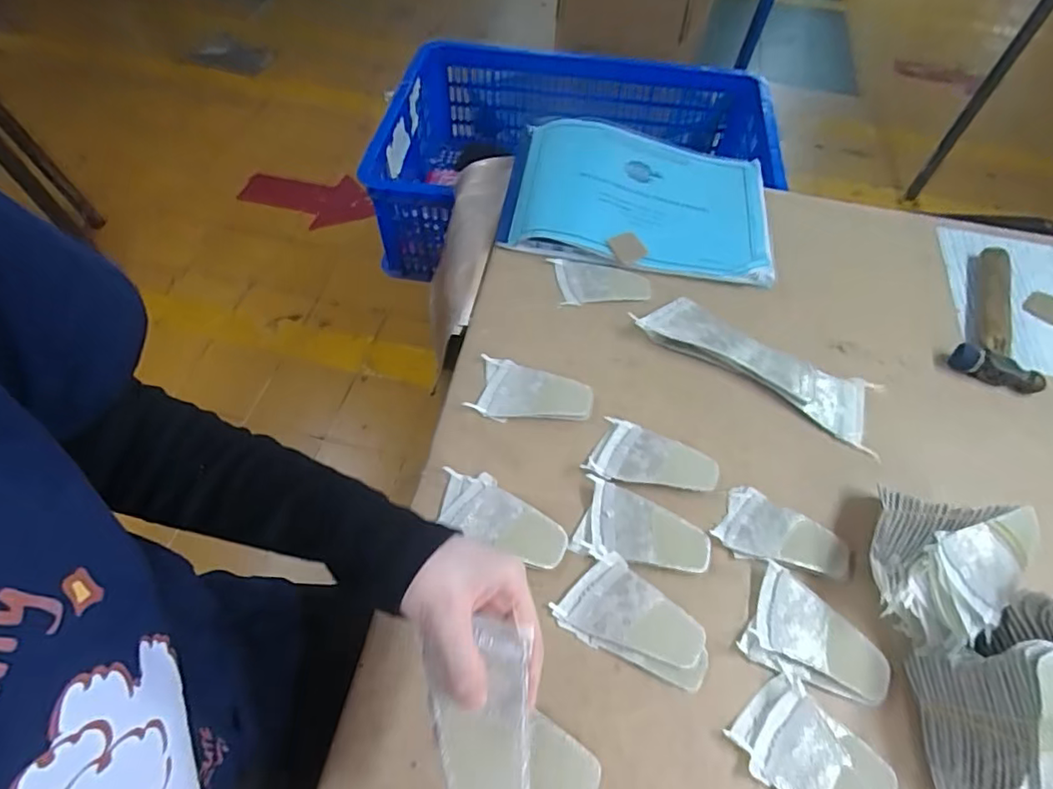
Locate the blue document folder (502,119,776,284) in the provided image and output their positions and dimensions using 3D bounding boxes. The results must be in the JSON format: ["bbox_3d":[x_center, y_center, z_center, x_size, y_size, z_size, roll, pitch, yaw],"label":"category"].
[{"bbox_3d":[0.130,-0.228,0.648,0.294,0.045,0.206,10,56,3],"label":"blue document folder"}]

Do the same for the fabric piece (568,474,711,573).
[{"bbox_3d":[0.092,0.105,0.439,0.100,0.007,0.060,16,57,7],"label":"fabric piece"}]

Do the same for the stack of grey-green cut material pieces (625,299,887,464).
[{"bbox_3d":[0.221,-0.033,0.538,0.226,0.016,0.066,30,60,16],"label":"stack of grey-green cut material pieces"}]

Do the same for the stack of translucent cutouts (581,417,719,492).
[{"bbox_3d":[0.107,0.058,0.474,0.100,0.009,0.060,24,58,12],"label":"stack of translucent cutouts"}]

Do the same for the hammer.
[{"bbox_3d":[0.487,-0.081,0.576,0.075,0.025,0.174,27,59,14],"label":"hammer"}]

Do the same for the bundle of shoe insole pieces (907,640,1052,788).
[{"bbox_3d":[0.298,0.211,0.339,0.072,0.089,0.100,7,56,1],"label":"bundle of shoe insole pieces"}]

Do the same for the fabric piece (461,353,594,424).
[{"bbox_3d":[0.005,0.000,0.505,0.104,0.007,0.061,15,57,6],"label":"fabric piece"}]

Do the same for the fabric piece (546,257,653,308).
[{"bbox_3d":[0.079,-0.121,0.590,0.097,0.004,0.064,-5,57,-7],"label":"fabric piece"}]

